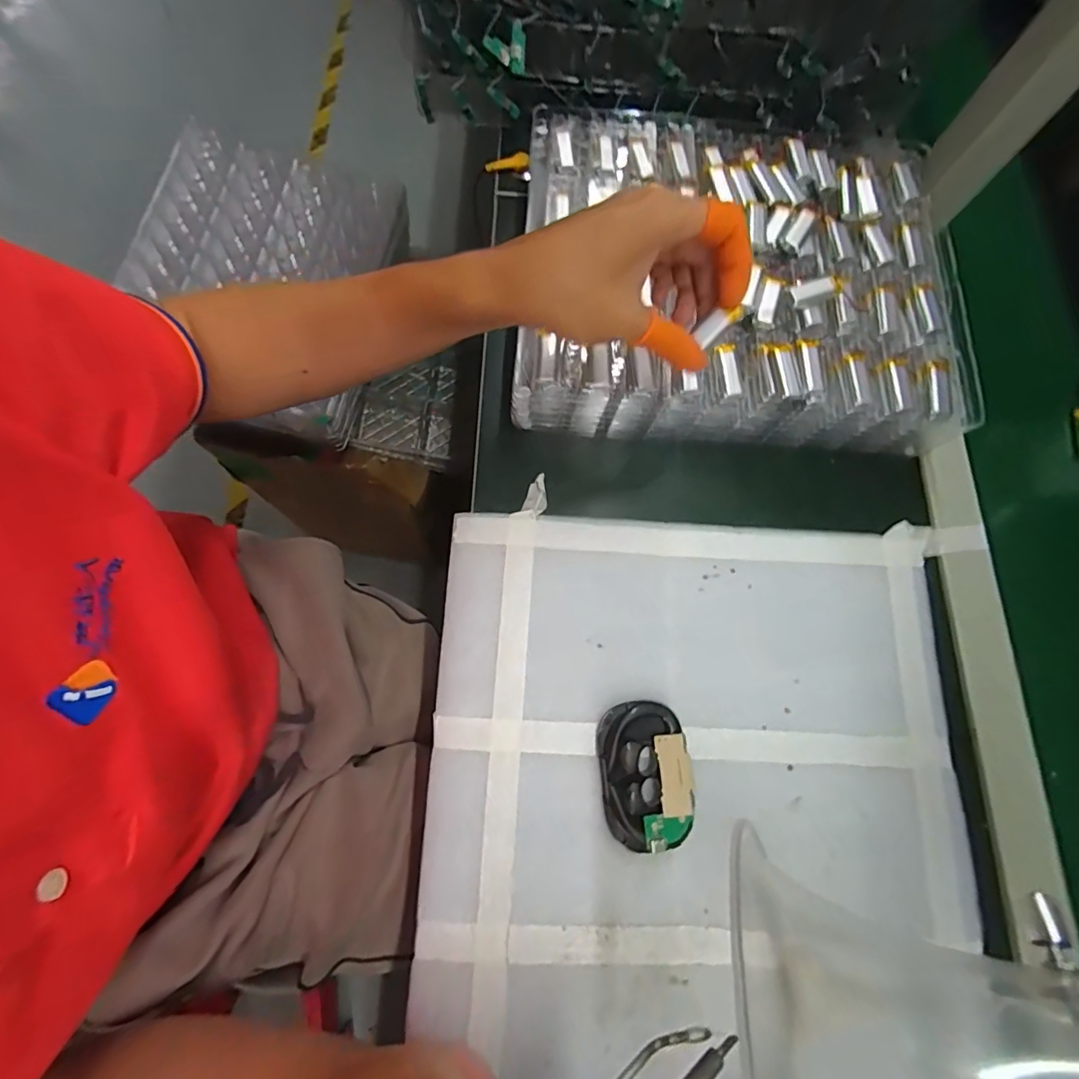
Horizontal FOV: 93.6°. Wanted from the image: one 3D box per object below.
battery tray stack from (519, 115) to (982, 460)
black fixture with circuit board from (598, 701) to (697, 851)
[{"bbox_3d":[0.145,-0.203,0.395,0.323,0.064,0.267,4,73,-3],"label":"battery tray stack"},{"bbox_3d":[0.066,0.144,0.311,0.054,0.016,0.082,-4,74,-5],"label":"black fixture with circuit board"}]

